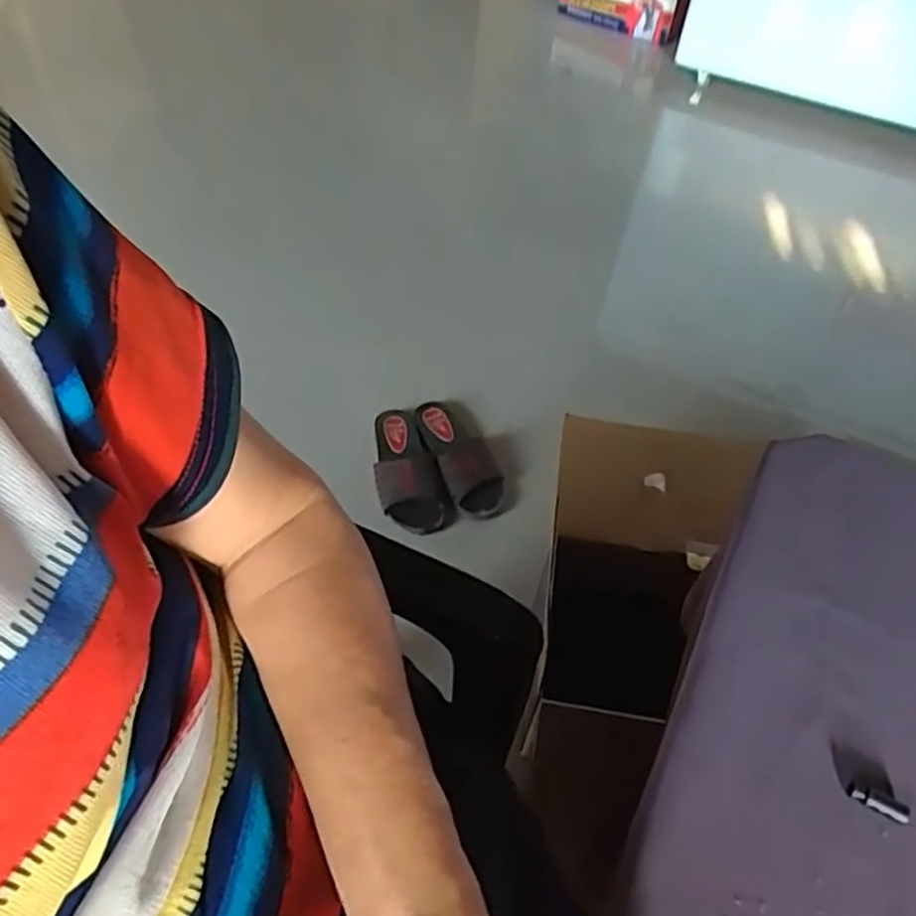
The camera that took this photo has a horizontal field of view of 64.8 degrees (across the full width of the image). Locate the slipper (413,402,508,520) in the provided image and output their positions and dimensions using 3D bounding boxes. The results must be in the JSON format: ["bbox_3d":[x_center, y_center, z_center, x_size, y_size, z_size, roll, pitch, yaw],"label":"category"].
[{"bbox_3d":[0.004,-0.004,1.081,0.091,0.056,0.236,-14,55,-15],"label":"slipper"}]

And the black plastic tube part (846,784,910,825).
[{"bbox_3d":[0.189,0.156,0.325,0.026,0.008,0.008,21,53,11],"label":"black plastic tube part"}]

